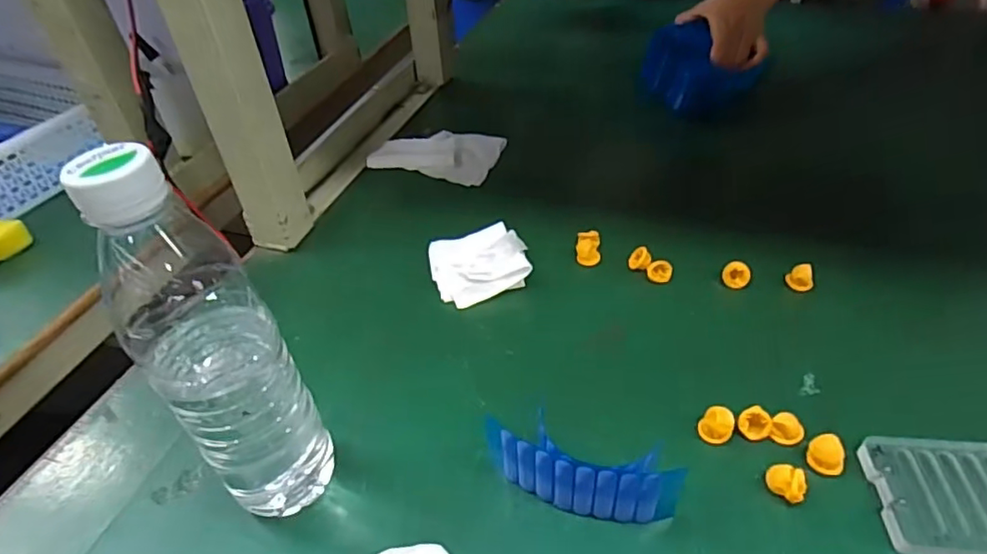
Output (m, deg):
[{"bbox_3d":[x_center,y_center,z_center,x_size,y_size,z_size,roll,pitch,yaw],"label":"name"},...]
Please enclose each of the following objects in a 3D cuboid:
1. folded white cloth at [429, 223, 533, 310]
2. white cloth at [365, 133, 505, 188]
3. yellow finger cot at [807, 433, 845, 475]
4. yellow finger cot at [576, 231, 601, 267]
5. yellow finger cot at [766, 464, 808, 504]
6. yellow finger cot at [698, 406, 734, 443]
[{"bbox_3d":[-0.012,-0.010,0.501,0.080,0.030,0.070,-7,41,-5],"label":"folded white cloth"},{"bbox_3d":[-0.062,-0.141,0.668,0.132,0.014,0.092,13,43,18],"label":"white cloth"},{"bbox_3d":[0.202,0.108,0.354,0.016,0.020,0.020,-28,46,-27],"label":"yellow finger cot"},{"bbox_3d":[0.085,-0.028,0.517,0.020,0.009,0.039,5,54,10],"label":"yellow finger cot"},{"bbox_3d":[0.172,0.122,0.343,0.022,0.018,0.016,25,48,29],"label":"yellow finger cot"},{"bbox_3d":[0.143,0.095,0.375,0.018,0.022,0.018,-2,40,1],"label":"yellow finger cot"}]

